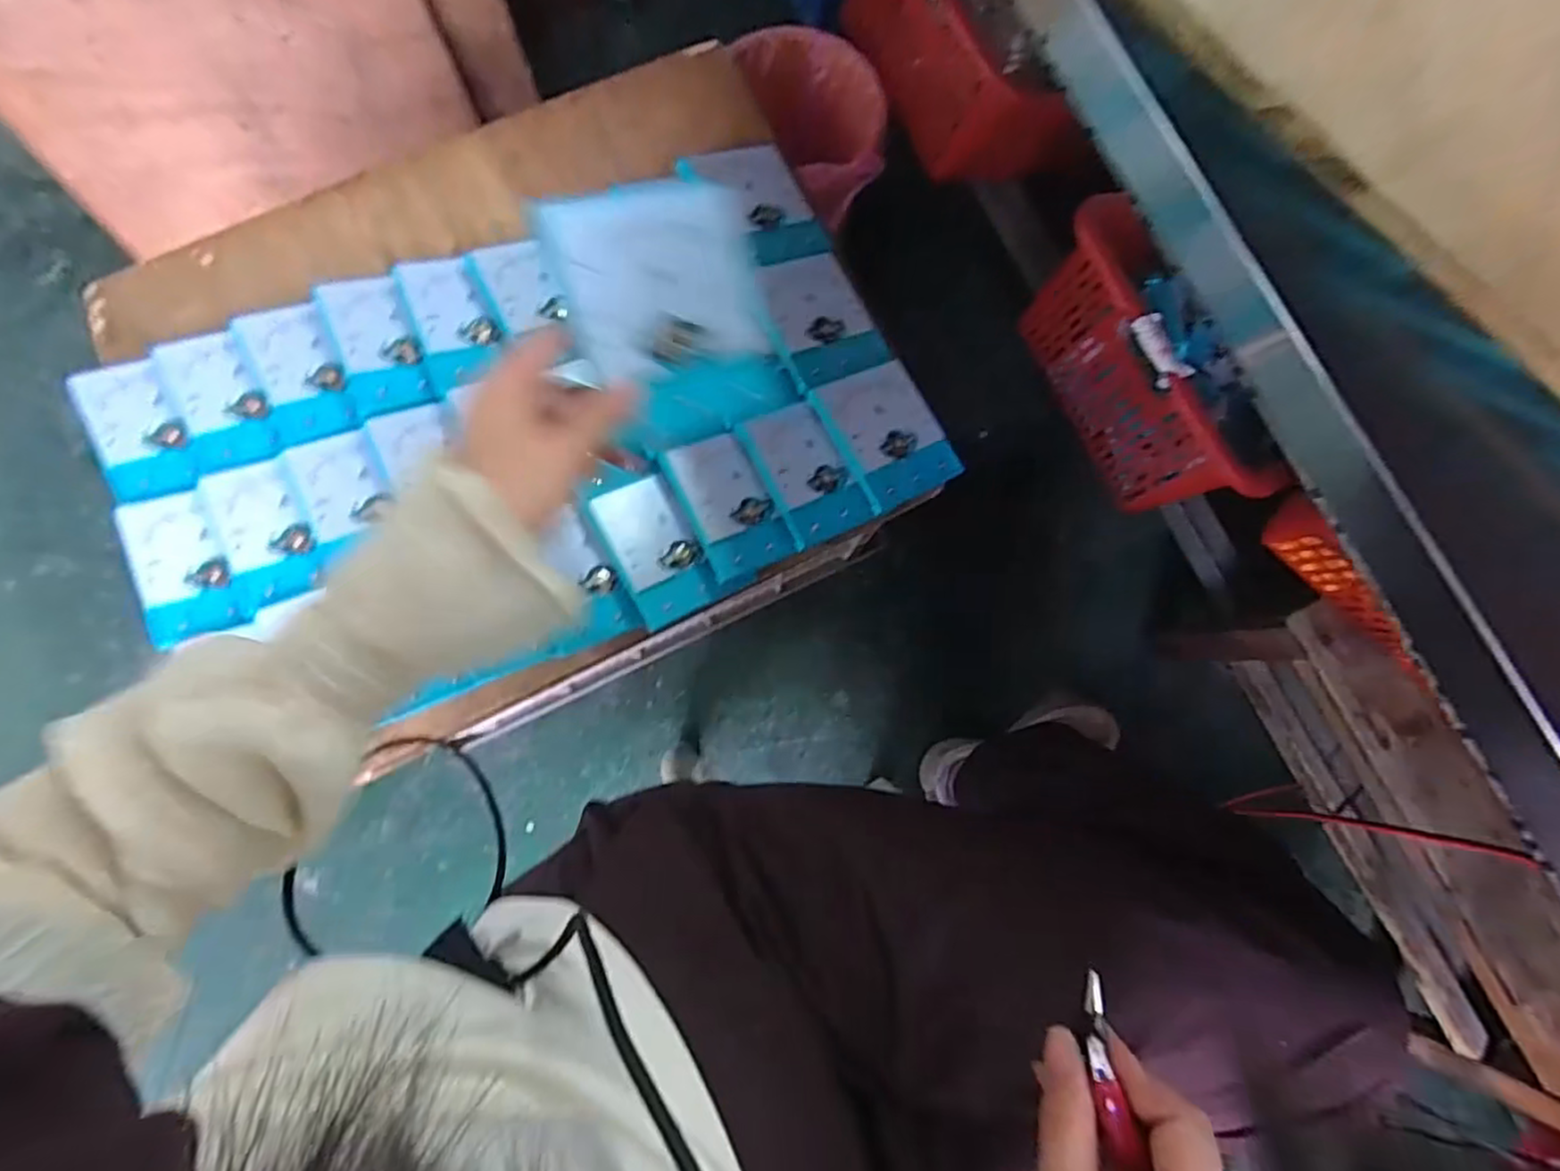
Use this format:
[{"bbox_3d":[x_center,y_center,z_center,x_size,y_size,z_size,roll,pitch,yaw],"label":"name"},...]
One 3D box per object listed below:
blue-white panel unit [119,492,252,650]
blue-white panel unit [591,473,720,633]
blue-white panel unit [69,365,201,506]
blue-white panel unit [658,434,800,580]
[{"bbox_3d":[-0.453,-0.013,0.533,0.052,0.018,0.107,-20,83,-28],"label":"blue-white panel unit"},{"bbox_3d":[-0.096,-0.028,0.540,0.060,0.009,0.107,-26,85,-5],"label":"blue-white panel unit"},{"bbox_3d":[-0.500,-0.121,0.548,0.055,0.023,0.110,-27,83,-5],"label":"blue-white panel unit"},{"bbox_3d":[-0.041,-0.064,0.556,0.066,0.019,0.111,-26,83,-5],"label":"blue-white panel unit"}]

